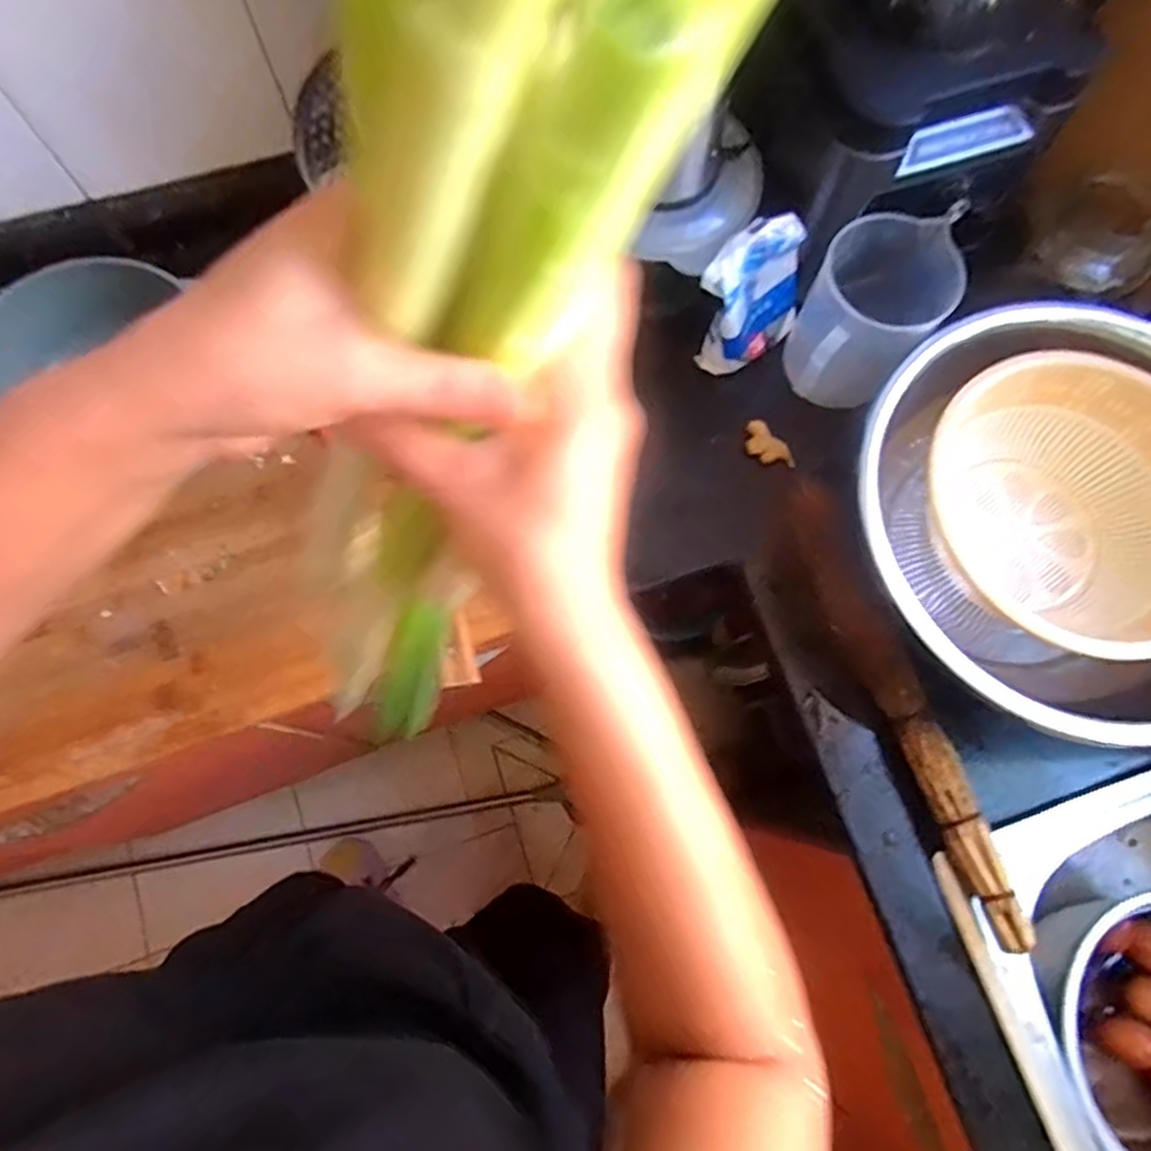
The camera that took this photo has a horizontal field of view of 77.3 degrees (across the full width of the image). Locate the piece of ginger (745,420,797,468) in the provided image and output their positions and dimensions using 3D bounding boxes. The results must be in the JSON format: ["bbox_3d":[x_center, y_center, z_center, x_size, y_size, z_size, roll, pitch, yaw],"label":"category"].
[{"bbox_3d":[0.181,-0.120,0.677,0.027,0.013,0.056,-44,80,-12],"label":"piece of ginger"}]

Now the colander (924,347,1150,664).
[{"bbox_3d":[0.417,-0.047,0.617,0.205,0.116,0.233,9,74,1],"label":"colander"}]

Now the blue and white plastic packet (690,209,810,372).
[{"bbox_3d":[0.161,-0.250,0.651,0.068,0.118,0.102,43,78,10],"label":"blue and white plastic packet"}]

